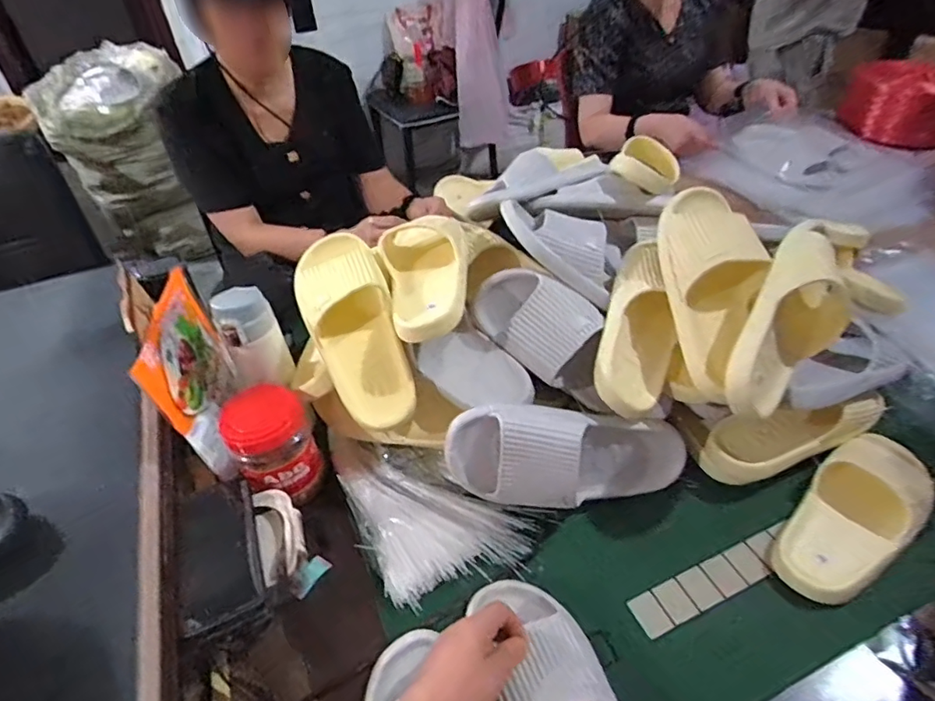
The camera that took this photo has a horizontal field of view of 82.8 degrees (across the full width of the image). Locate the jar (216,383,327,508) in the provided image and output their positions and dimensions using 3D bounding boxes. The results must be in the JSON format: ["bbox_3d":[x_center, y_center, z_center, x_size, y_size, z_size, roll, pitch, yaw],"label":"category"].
[{"bbox_3d":[-0.222,0.114,0.616,0.092,0.126,0.073,-25,46,-22],"label":"jar"}]

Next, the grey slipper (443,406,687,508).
[{"bbox_3d":[0.118,0.119,0.582,0.279,0.105,0.078,5,10,-11],"label":"grey slipper"}]

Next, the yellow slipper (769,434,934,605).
[{"bbox_3d":[0.424,0.168,0.574,0.238,0.048,0.100,-28,47,-24],"label":"yellow slipper"}]

